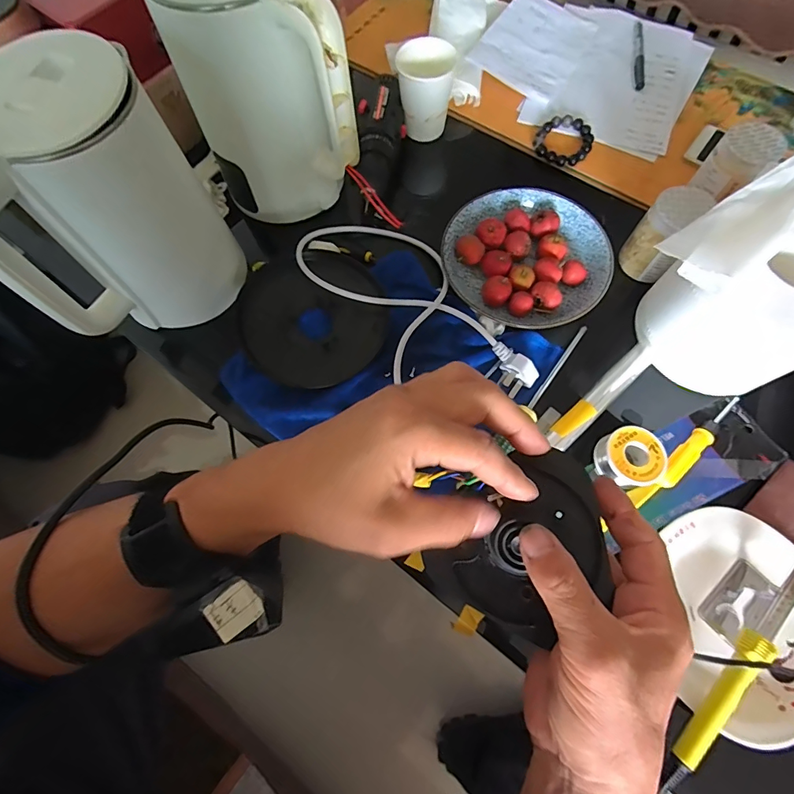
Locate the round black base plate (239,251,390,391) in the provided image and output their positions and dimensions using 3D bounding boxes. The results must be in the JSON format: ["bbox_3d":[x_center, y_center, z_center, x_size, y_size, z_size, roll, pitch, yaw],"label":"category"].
[{"bbox_3d":[-0.088,-0.087,0.460,0.154,0.018,0.158,0,70,1],"label":"round black base plate"}]

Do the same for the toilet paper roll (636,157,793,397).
[{"bbox_3d":[0.338,-0.099,0.397,0.180,0.131,0.148,-31,72,-9],"label":"toilet paper roll"}]

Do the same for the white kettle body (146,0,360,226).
[{"bbox_3d":[-0.135,-0.303,0.436,0.140,0.226,0.153,-24,71,-7],"label":"white kettle body"}]

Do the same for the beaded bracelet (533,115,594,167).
[{"bbox_3d":[0.219,-0.334,0.550,0.070,0.015,0.069,33,74,12],"label":"beaded bracelet"}]

